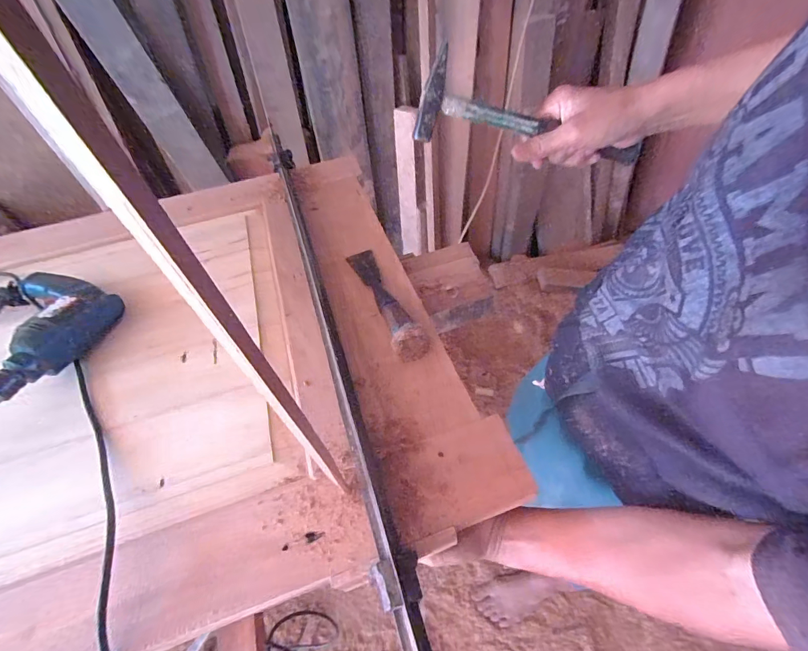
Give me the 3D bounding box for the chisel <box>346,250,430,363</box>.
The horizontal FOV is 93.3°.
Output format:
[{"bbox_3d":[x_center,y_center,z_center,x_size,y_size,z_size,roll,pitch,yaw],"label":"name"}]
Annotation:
[{"bbox_3d":[-0.032,-0.052,0.582,0.052,0.041,0.255,-19,52,-13],"label":"chisel"}]

